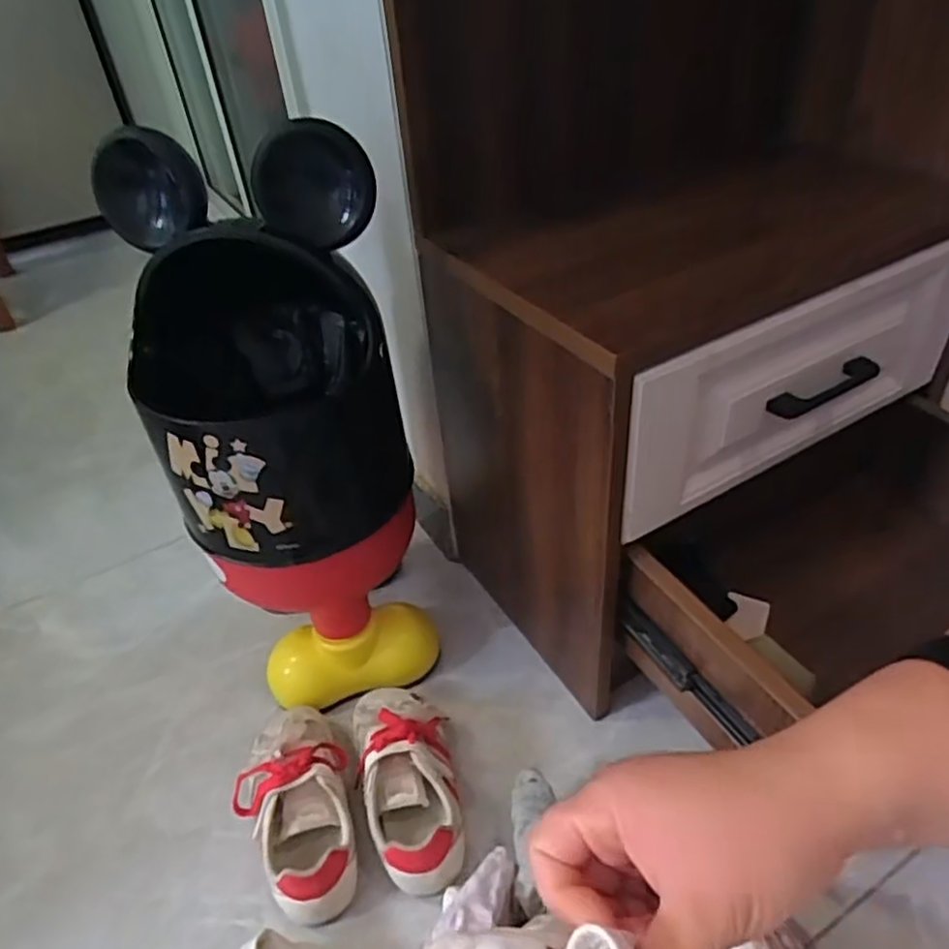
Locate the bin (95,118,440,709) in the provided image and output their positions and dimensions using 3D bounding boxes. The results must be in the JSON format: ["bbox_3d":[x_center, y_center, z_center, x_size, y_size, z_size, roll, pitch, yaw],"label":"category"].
[{"bbox_3d":[-0.178,-0.029,0.711,0.228,0.563,0.229,-14,39,-9],"label":"bin"}]

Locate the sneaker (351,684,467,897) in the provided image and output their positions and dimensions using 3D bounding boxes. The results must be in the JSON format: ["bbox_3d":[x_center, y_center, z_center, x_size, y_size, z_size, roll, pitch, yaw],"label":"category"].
[{"bbox_3d":[-0.064,0.287,0.683,0.093,0.083,0.199,-10,39,-4],"label":"sneaker"}]

